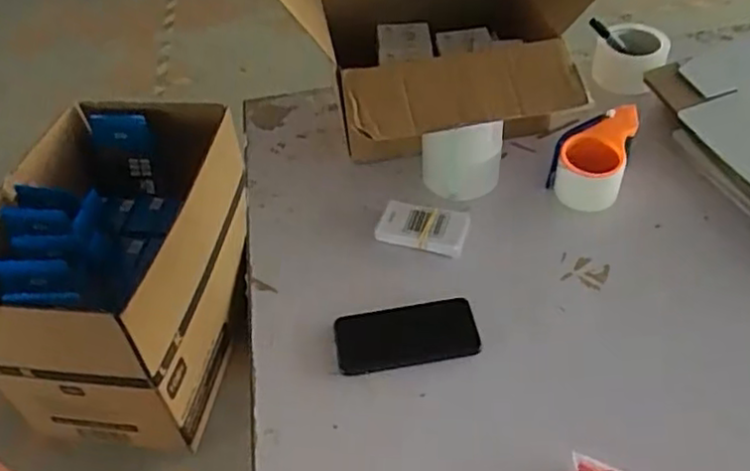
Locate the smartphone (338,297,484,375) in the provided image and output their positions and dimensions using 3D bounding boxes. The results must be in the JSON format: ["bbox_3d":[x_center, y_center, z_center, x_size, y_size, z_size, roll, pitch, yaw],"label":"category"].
[{"bbox_3d":[0.035,0.114,0.768,0.156,0.011,0.080,-9,45,-3],"label":"smartphone"}]

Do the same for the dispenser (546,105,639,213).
[{"bbox_3d":[0.291,-0.106,0.912,0.093,0.078,0.144,15,49,20],"label":"dispenser"}]

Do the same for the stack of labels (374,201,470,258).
[{"bbox_3d":[0.062,-0.012,0.875,0.113,0.015,0.071,9,47,15],"label":"stack of labels"}]

